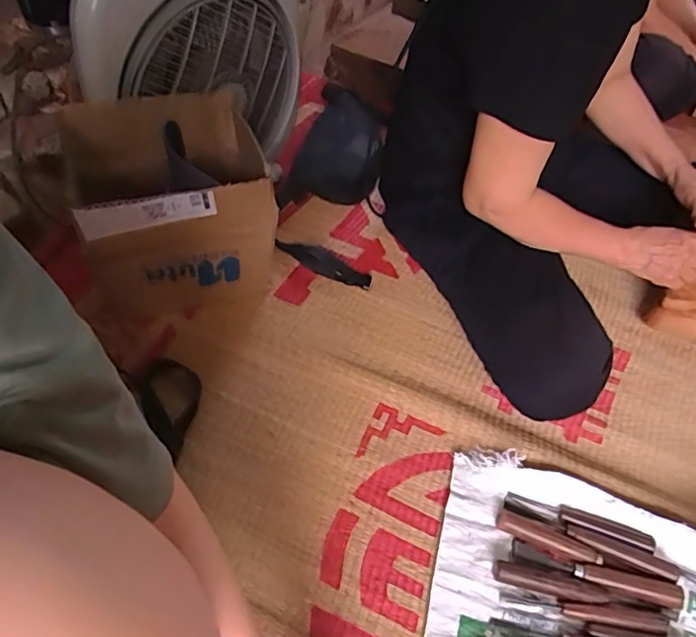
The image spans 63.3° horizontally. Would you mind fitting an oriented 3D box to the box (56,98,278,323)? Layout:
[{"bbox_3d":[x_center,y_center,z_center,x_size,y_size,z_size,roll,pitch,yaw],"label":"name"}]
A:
[{"bbox_3d":[-0.232,-0.136,0.770,0.223,0.241,0.193,-12,51,-16],"label":"box"}]

